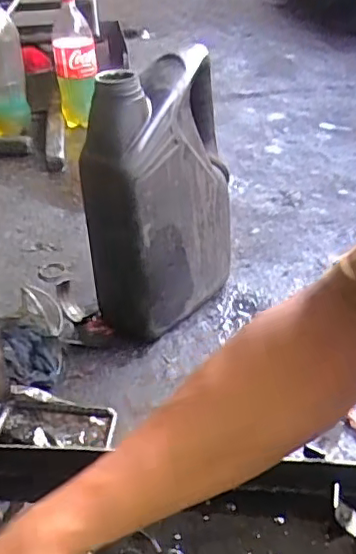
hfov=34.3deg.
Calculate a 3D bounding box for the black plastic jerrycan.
[{"bbox_3d":[-0.036,-0.093,0.758,0.121,0.349,0.230,17,39,27],"label":"black plastic jerrycan"}]

